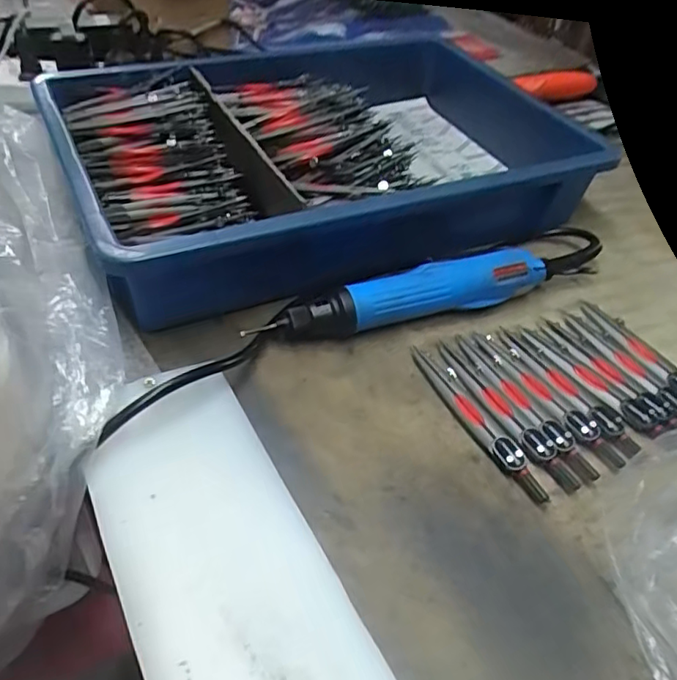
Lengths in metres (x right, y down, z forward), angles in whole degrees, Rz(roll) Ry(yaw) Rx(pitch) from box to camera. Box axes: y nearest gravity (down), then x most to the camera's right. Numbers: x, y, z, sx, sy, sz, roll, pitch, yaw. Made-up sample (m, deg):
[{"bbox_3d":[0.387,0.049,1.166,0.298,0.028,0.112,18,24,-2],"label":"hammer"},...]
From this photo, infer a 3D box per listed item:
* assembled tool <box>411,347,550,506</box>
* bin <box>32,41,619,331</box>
[{"bbox_3d":[0.085,0.047,0.365,0.017,0.013,0.128,-17,50,-23],"label":"assembled tool"},{"bbox_3d":[-0.014,-0.172,0.520,0.425,0.077,0.298,-17,49,-23],"label":"bin"}]

